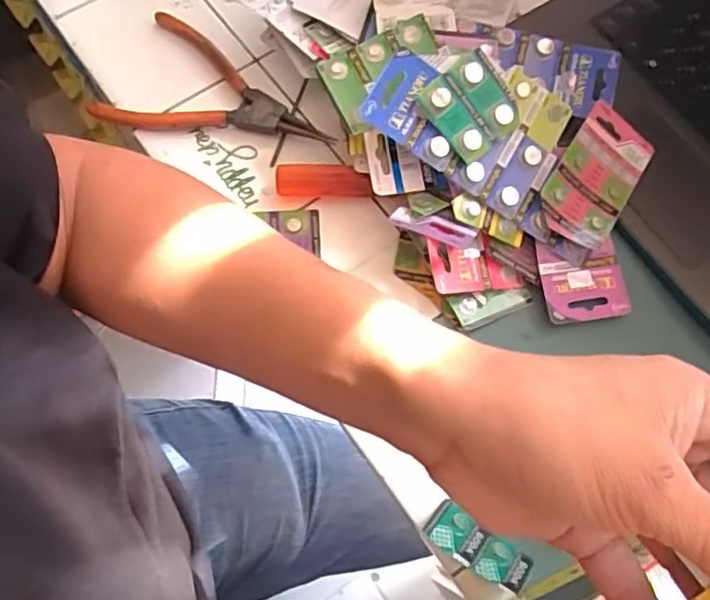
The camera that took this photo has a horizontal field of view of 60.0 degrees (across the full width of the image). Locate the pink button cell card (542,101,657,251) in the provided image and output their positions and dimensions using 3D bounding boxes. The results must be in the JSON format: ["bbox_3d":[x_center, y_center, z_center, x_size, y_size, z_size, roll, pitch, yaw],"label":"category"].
[{"bbox_3d":[0.151,-0.079,0.381,0.049,0.005,0.083,36,75,-8],"label":"pink button cell card"}]

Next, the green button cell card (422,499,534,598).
[{"bbox_3d":[0.065,0.131,0.326,0.055,0.005,0.026,30,46,19],"label":"green button cell card"}]

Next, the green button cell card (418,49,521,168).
[{"bbox_3d":[0.069,-0.114,0.360,0.050,0.007,0.052,-37,95,-9],"label":"green button cell card"}]

